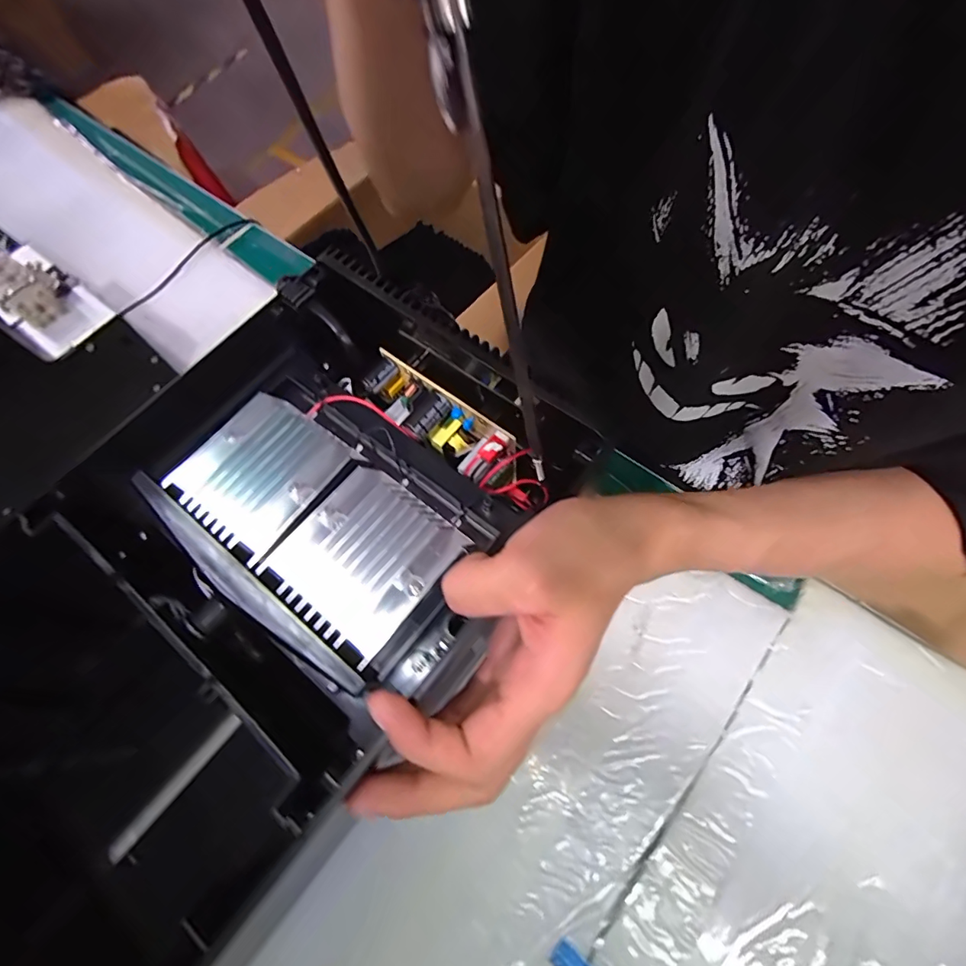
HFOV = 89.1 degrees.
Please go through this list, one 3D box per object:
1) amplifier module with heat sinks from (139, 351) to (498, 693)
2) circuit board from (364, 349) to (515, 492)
[{"bbox_3d":[-0.080,0.010,0.242,0.180,0.031,0.106,36,71,17],"label":"amplifier module with heat sinks"},{"bbox_3d":[-0.024,-0.033,0.283,0.100,0.030,0.029,35,76,21],"label":"circuit board"}]

